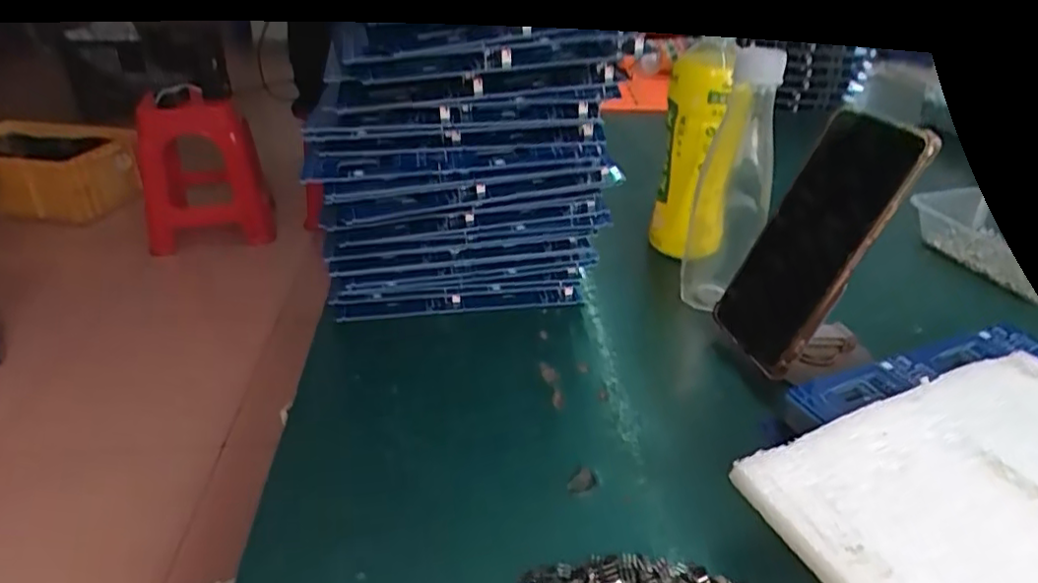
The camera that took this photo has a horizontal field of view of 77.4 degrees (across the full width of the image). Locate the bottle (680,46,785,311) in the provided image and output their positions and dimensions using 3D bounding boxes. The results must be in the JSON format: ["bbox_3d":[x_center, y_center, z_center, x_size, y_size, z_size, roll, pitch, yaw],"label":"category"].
[{"bbox_3d":[0.163,-0.083,0.492,0.056,0.196,0.056,9,32,14],"label":"bottle"}]

